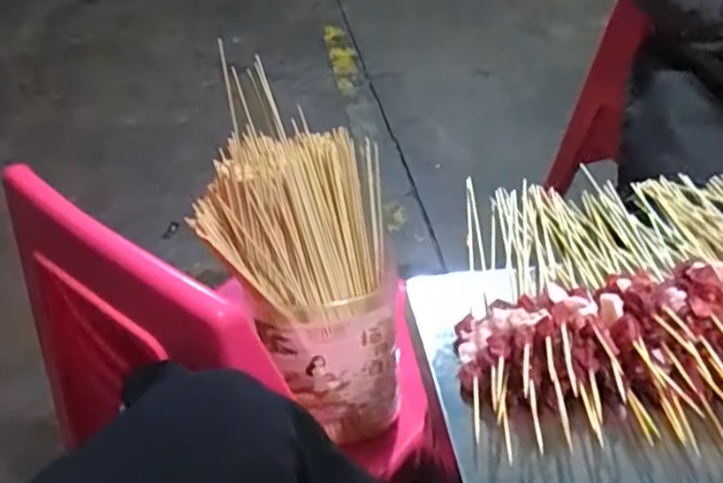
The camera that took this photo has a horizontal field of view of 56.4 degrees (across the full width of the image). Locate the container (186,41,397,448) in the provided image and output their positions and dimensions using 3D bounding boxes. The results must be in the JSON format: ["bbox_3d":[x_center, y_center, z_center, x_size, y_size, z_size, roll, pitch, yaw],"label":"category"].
[{"bbox_3d":[-0.056,0.040,0.669,0.159,0.262,0.172,-3,40,-3],"label":"container"}]

